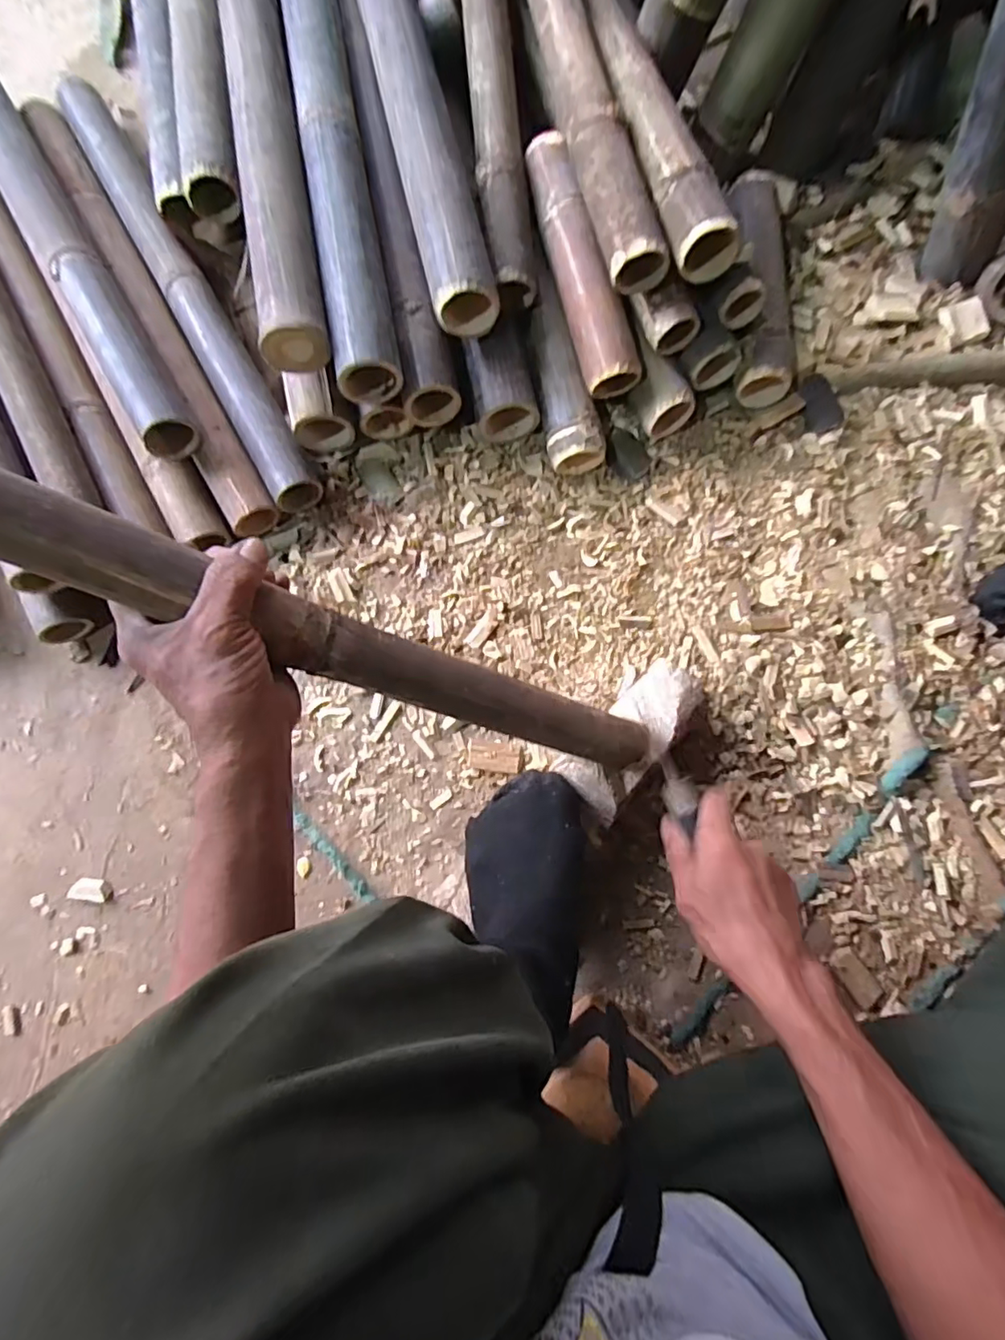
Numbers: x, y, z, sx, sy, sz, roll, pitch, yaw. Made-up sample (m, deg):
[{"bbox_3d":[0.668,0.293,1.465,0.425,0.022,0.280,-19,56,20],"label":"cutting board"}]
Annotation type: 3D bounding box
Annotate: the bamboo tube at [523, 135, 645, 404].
[{"bbox_3d":[0.080,-0.418,0.590,0.056,0.062,0.268,-15,81,0],"label":"bamboo tube"}]

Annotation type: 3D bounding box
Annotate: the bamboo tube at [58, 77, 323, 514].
[{"bbox_3d":[-0.385,-0.469,0.692,0.058,0.058,0.664,-30,80,-2],"label":"bamboo tube"}]

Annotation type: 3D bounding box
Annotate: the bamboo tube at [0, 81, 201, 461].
[{"bbox_3d":[-0.518,-0.513,0.662,0.061,0.057,0.649,-31,81,-3],"label":"bamboo tube"}]

